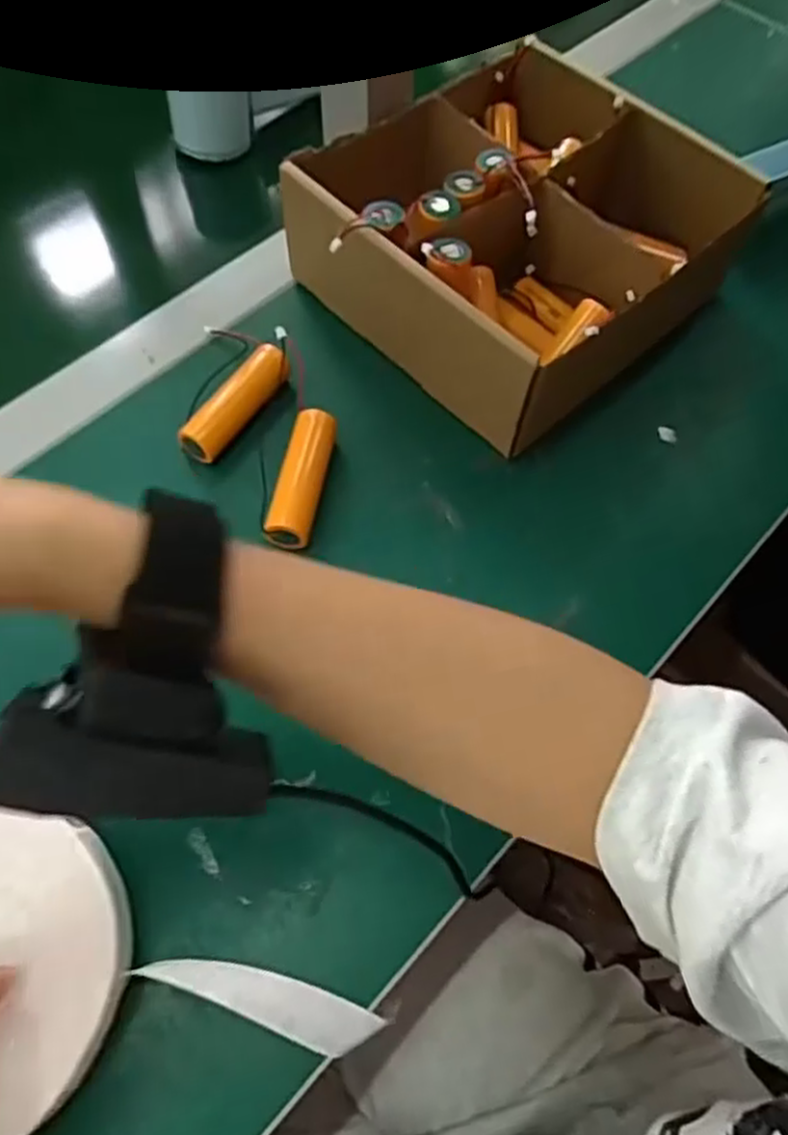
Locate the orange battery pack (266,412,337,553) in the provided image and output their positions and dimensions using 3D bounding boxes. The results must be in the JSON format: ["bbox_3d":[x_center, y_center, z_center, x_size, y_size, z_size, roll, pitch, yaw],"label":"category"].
[{"bbox_3d":[-0.046,-0.043,0.376,0.021,0.019,0.075,11,63,3],"label":"orange battery pack"}]

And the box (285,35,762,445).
[{"bbox_3d":[0.071,-0.190,0.426,0.202,0.075,0.184,-40,71,-20],"label":"box"}]

